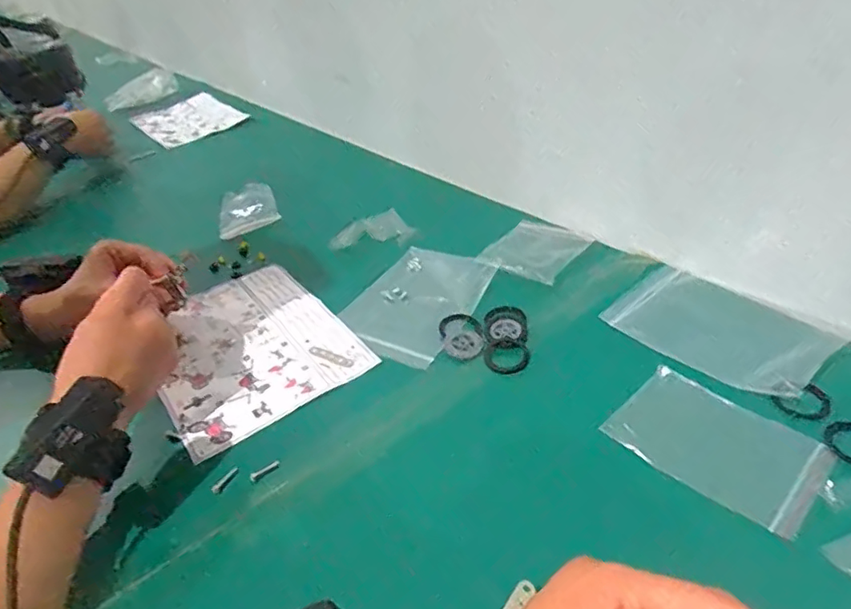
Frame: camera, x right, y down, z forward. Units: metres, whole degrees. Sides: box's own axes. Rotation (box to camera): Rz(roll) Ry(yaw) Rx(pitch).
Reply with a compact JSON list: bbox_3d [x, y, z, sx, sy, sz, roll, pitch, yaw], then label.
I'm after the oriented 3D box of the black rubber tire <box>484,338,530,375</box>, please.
[{"bbox_3d":[0.070,0.044,0.501,0.038,0.005,0.039,1,37,12],"label":"black rubber tire"}]

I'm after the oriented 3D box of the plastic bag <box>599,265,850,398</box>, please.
[{"bbox_3d":[0.255,0.012,0.497,0.124,0.009,0.162,-31,42,-28],"label":"plastic bag"}]

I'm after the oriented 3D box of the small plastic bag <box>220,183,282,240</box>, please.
[{"bbox_3d":[-0.239,-0.129,0.774,0.075,0.015,0.117,-17,37,-11],"label":"small plastic bag"}]

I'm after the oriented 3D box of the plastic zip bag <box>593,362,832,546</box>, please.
[{"bbox_3d":[0.201,0.096,0.403,0.127,0.007,0.083,28,54,37],"label":"plastic zip bag"}]

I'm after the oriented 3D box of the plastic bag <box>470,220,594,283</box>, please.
[{"bbox_3d":[0.118,-0.060,0.615,0.083,0.009,0.116,24,43,28],"label":"plastic bag"}]

